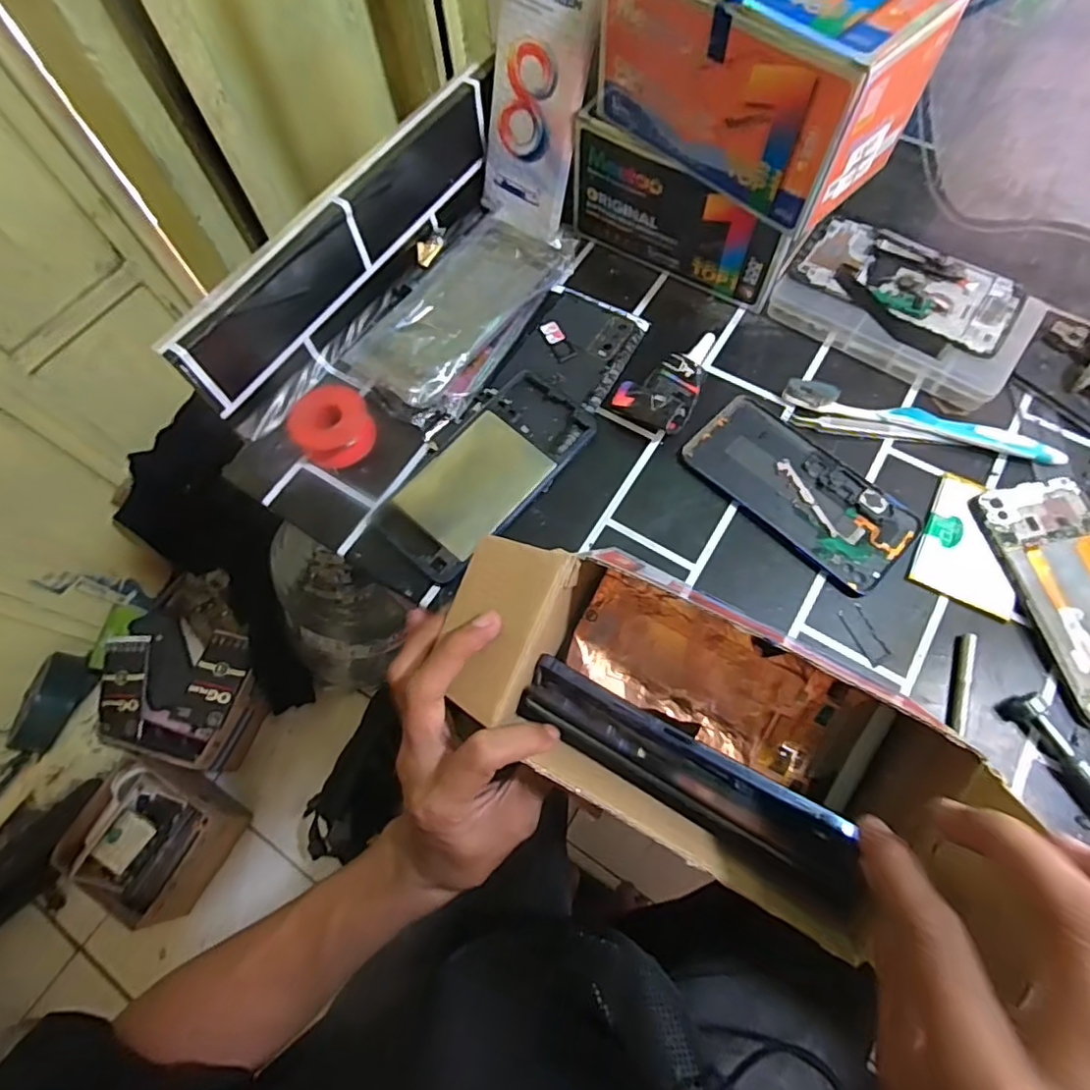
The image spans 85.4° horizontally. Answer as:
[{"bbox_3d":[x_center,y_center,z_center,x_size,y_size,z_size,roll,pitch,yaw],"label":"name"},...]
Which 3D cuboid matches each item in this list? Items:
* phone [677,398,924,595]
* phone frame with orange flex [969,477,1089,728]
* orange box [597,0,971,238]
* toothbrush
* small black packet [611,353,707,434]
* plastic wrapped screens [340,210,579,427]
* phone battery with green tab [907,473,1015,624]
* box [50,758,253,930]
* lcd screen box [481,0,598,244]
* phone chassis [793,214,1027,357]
[{"bbox_3d":[0.174,-0.039,0.406,0.075,0.004,0.153,-43,72,-13],"label":"phone"},{"bbox_3d":[0.329,0.031,0.367,0.072,0.011,0.150,-11,68,-1],"label":"phone frame with orange flex"},{"bbox_3d":[0.128,-0.293,0.358,0.094,0.098,0.174,-40,71,-13],"label":"orange box"},{"bbox_3d":[0.262,-0.086,0.413,0.185,0.015,0.014,17,70,9],"label":"toothbrush"},{"bbox_3d":[0.084,-0.111,0.427,0.049,0.024,0.058,31,73,14],"label":"small black packet"},{"bbox_3d":[-0.061,-0.185,0.456,0.100,0.031,0.192,31,73,14],"label":"plastic wrapped screens"},{"bbox_3d":[0.279,-0.002,0.382,0.059,0.004,0.086,26,72,12],"label":"phone battery with green tab"},{"bbox_3d":[-0.638,0.483,0.989,0.209,0.144,0.201,26,71,13],"label":"box"},{"bbox_3d":[-0.008,-0.332,0.446,0.081,0.169,0.022,27,48,13],"label":"lcd screen box"},{"bbox_3d":[0.264,-0.192,0.436,0.152,0.009,0.081,34,76,16],"label":"phone chassis"}]

